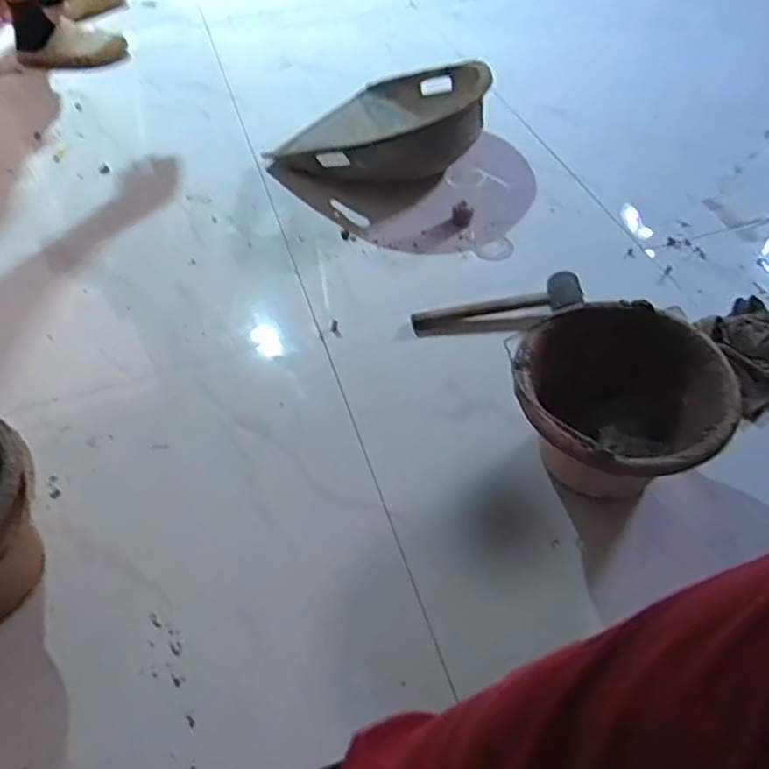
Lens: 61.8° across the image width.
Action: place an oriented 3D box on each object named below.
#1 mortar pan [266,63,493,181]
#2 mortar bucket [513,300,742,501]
[{"bbox_3d":[0.008,-0.559,1.351,0.381,0.138,0.395,28,58,23],"label":"mortar pan"},{"bbox_3d":[0.286,0.044,0.811,0.243,0.178,0.228,-1,51,2],"label":"mortar bucket"}]

